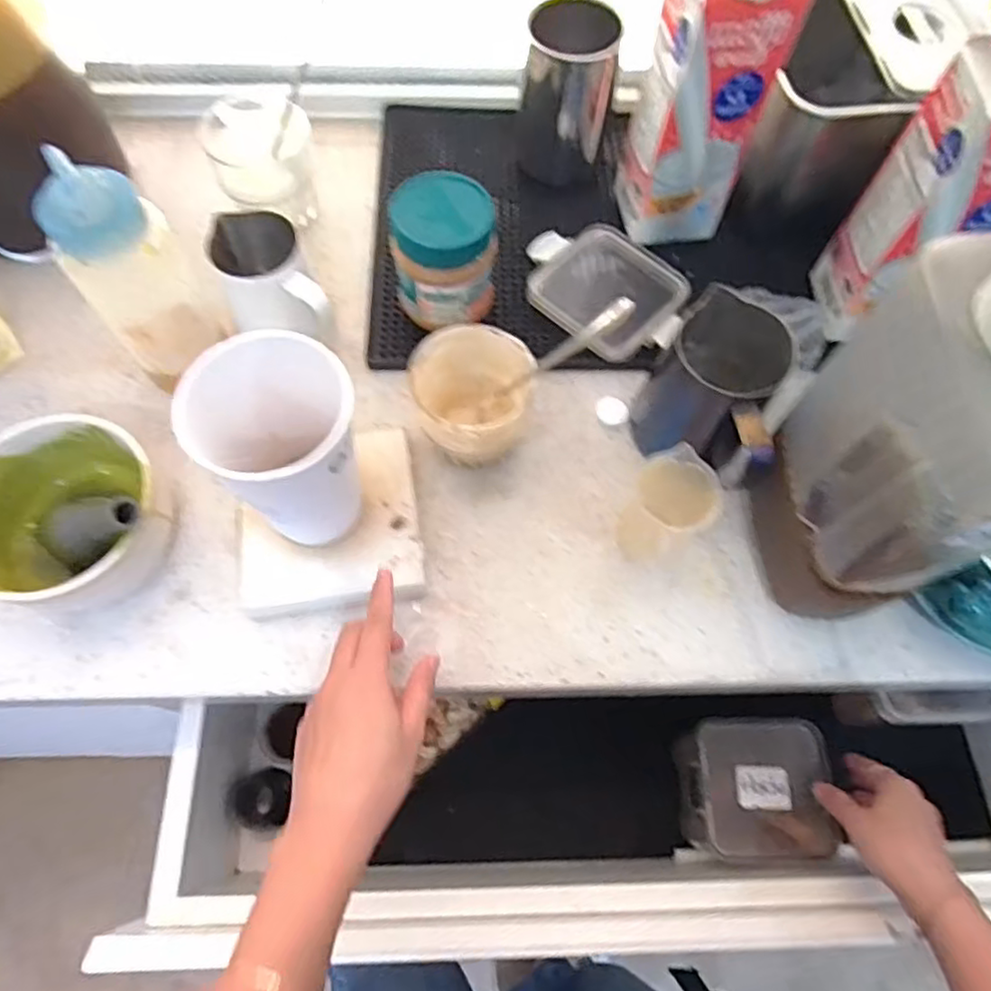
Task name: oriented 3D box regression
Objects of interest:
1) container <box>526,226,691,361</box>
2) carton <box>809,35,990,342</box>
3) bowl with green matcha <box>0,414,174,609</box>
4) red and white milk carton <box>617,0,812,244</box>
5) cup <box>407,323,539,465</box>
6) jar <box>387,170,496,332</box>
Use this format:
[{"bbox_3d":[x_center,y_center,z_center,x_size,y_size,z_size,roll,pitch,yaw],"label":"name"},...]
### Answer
[{"bbox_3d":[0.092,-0.174,0.561,0.144,0.020,0.106,40,72,15],"label":"container"},{"bbox_3d":[0.311,-0.206,0.457,0.084,0.212,0.078,2,66,-1],"label":"carton"},{"bbox_3d":[-0.281,0.011,0.439,0.119,0.086,0.114,0,67,-1],"label":"bowl with green matcha"},{"bbox_3d":[0.154,-0.293,0.500,0.081,0.226,0.068,-12,68,-6],"label":"red and white milk carton"},{"bbox_3d":[-0.014,-0.063,0.481,0.082,0.078,0.087,0,67,-1],"label":"cup"},{"bbox_3d":[-0.038,-0.177,0.510,0.074,0.110,0.069,0,67,-1],"label":"jar"}]

